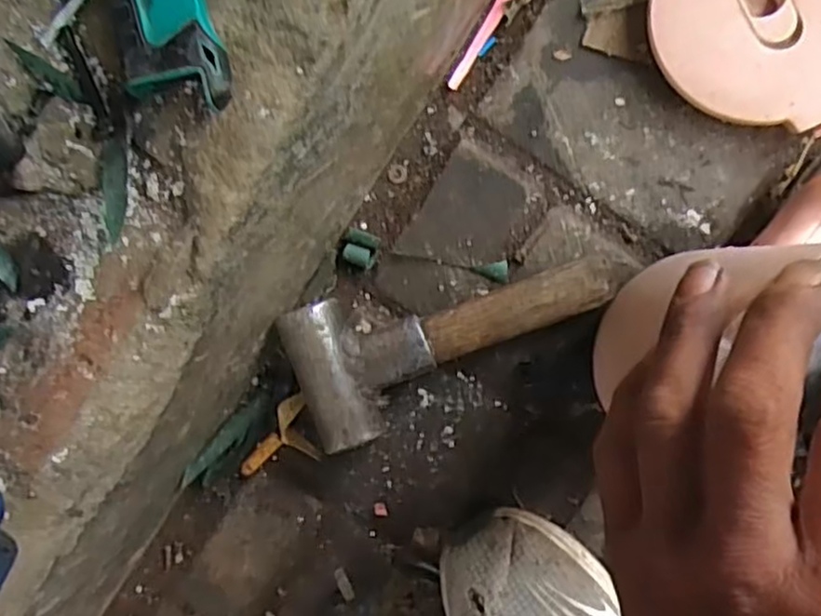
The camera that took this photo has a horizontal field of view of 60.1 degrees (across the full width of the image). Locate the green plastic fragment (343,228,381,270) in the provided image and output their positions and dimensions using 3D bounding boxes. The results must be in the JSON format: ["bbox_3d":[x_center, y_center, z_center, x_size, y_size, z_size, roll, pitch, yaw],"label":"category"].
[{"bbox_3d":[-0.031,-0.037,0.443,0.022,0.008,0.021,22,96,4],"label":"green plastic fragment"}]

